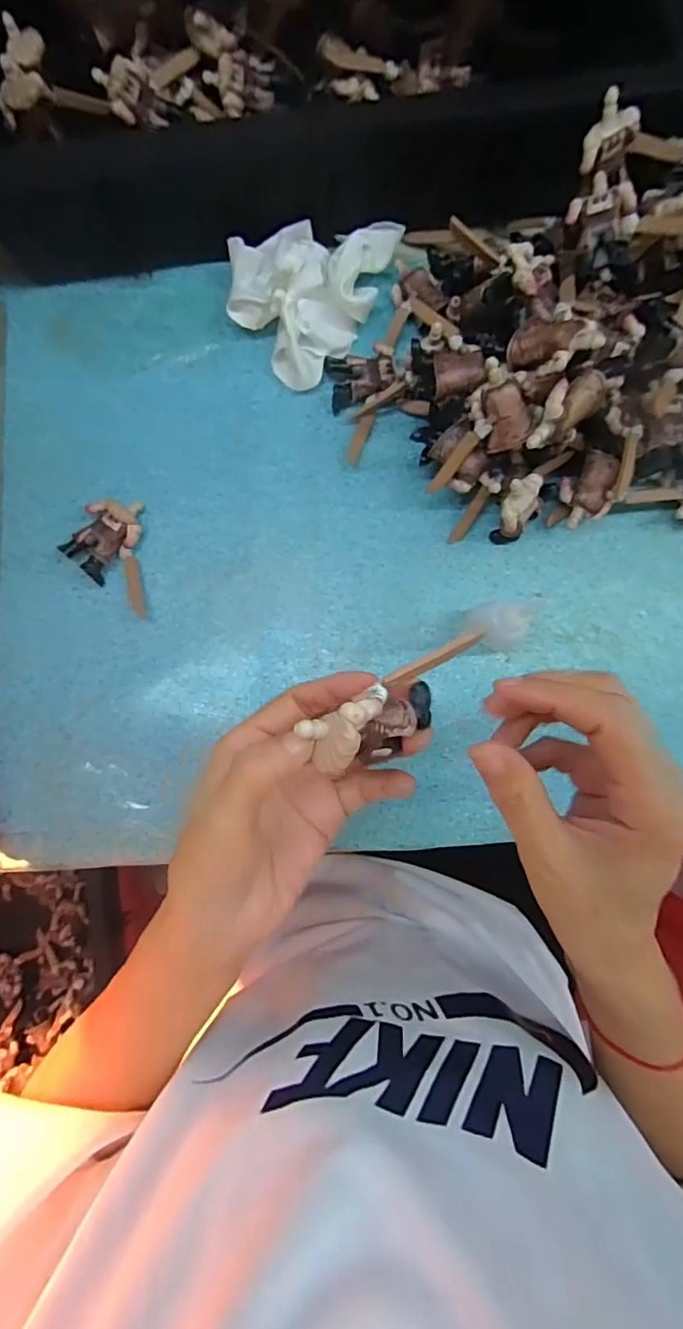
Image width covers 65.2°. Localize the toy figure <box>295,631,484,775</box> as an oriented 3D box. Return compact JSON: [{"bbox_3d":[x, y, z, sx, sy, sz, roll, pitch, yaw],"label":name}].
[{"bbox_3d":[0.024,0.018,0.210,0.074,0.040,0.030,-29,90,1],"label":"toy figure"}]

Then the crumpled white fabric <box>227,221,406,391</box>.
[{"bbox_3d":[-0.021,-0.262,0.359,0.097,0.034,0.119,43,86,2],"label":"crumpled white fabric"}]

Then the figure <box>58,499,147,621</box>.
[{"bbox_3d":[-0.159,-0.070,0.360,0.049,0.018,0.074,-2,86,-2],"label":"figure"}]

